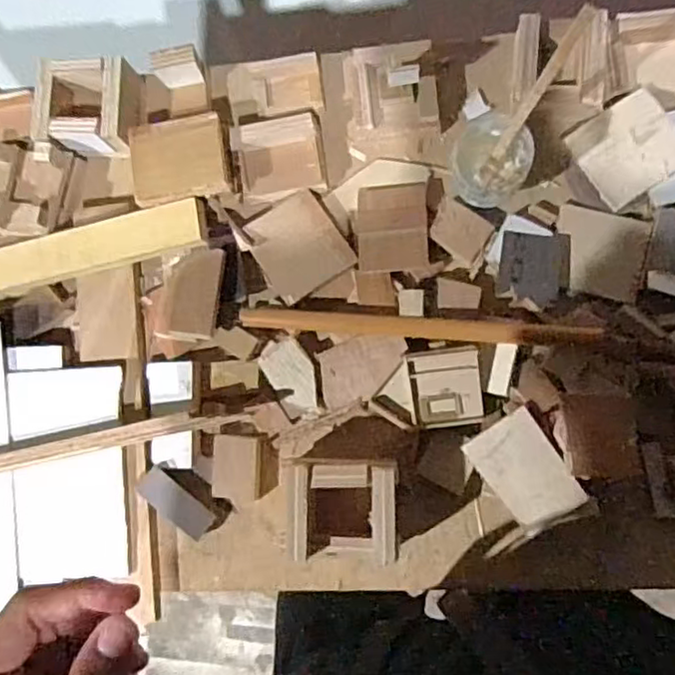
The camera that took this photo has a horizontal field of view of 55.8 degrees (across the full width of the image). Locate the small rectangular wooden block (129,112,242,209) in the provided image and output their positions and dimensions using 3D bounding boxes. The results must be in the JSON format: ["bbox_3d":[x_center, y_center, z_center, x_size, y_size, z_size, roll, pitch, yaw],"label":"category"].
[{"bbox_3d":[-0.150,-0.167,0.615,0.094,0.036,0.082,-14,82,7],"label":"small rectangular wooden block"}]

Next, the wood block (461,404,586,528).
[{"bbox_3d":[0.165,0.117,0.561,0.065,0.018,0.091,-33,82,2],"label":"wood block"}]

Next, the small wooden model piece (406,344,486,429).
[{"bbox_3d":[0.098,0.046,0.579,0.063,0.022,0.069,-7,84,5],"label":"small wooden model piece"}]

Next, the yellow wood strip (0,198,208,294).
[{"bbox_3d":[-0.291,-0.077,0.631,0.334,0.016,0.047,-10,109,12],"label":"yellow wood strip"}]

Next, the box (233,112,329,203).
[{"bbox_3d":[-0.057,-0.178,0.630,0.084,0.028,0.070,-11,84,4],"label":"box"}]

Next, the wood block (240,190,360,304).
[{"bbox_3d":[-0.038,-0.089,0.620,0.081,0.013,0.089,-34,82,2],"label":"wood block"}]

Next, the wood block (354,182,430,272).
[{"bbox_3d":[0.052,-0.106,0.611,0.067,0.016,0.084,-2,84,5],"label":"wood block"}]

